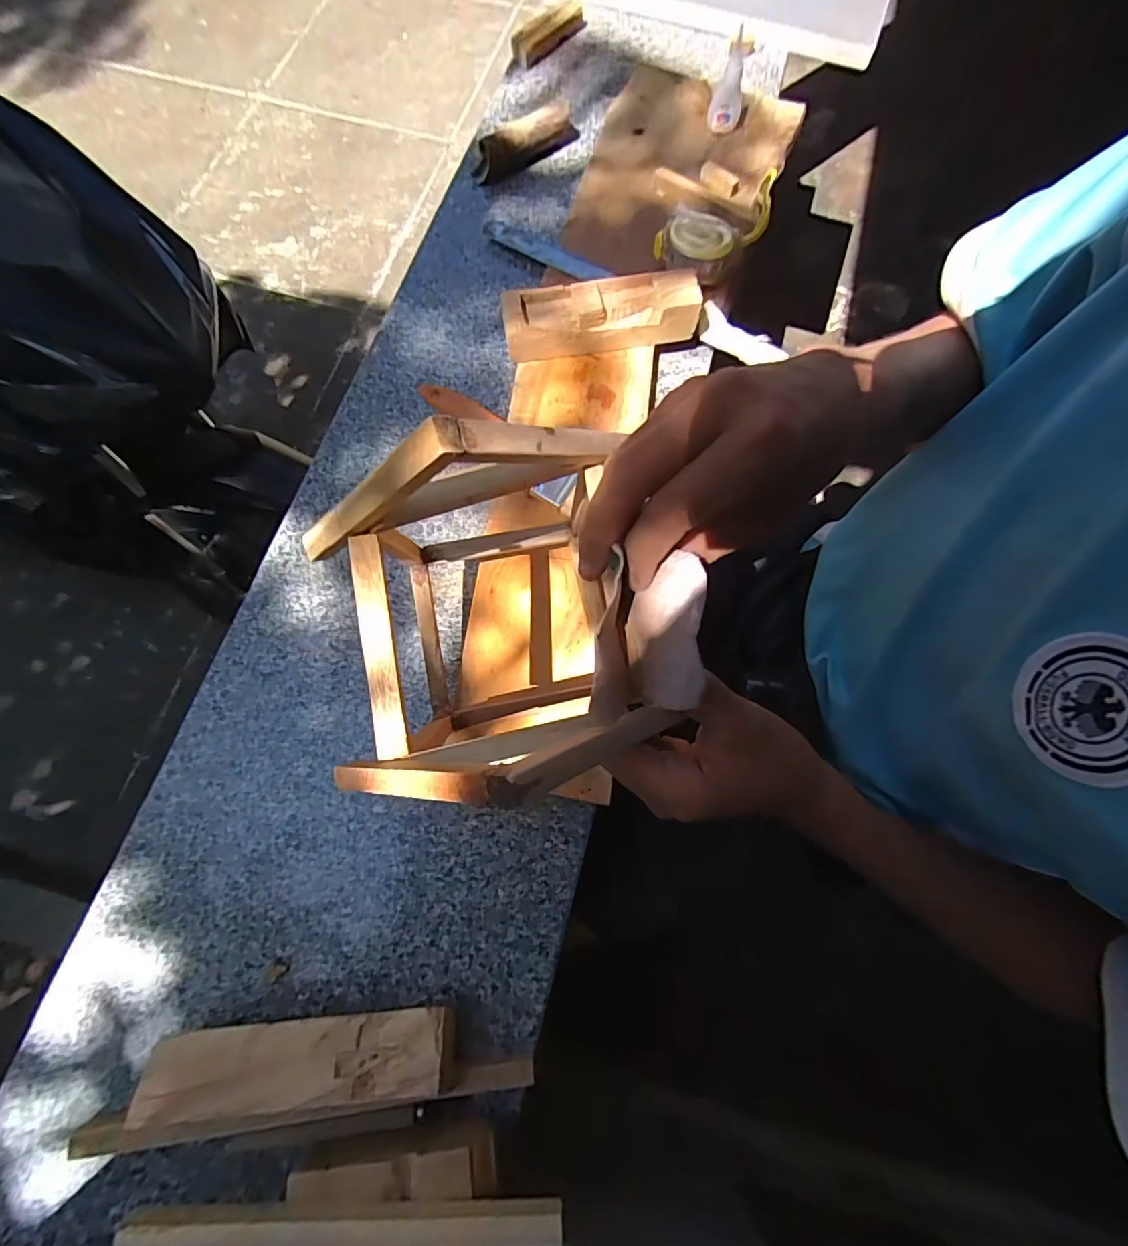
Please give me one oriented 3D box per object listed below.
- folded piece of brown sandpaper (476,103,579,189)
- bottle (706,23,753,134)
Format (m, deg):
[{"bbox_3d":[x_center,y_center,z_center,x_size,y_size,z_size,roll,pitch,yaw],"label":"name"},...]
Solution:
[{"bbox_3d":[-0.036,-0.489,0.531,0.119,0.031,0.036,-34,77,-11],"label":"folded piece of brown sandpaper"},{"bbox_3d":[0.164,-0.526,0.508,0.031,0.073,0.021,16,73,3],"label":"bottle"}]

